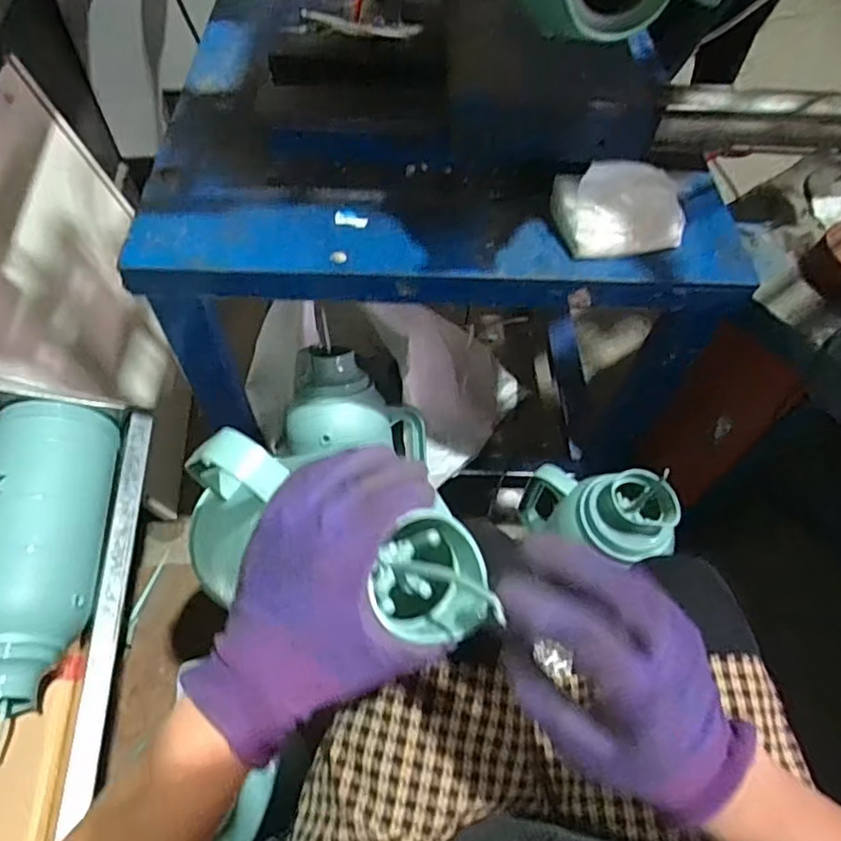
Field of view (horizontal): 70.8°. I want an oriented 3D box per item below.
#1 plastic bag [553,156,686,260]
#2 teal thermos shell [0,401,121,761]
[{"bbox_3d":[0.210,-0.224,0.615,0.124,0.066,0.088,-11,59,-9],"label":"plastic bag"},{"bbox_3d":[-0.468,0.148,0.716,0.134,0.139,0.383,-5,58,-5],"label":"teal thermos shell"}]

